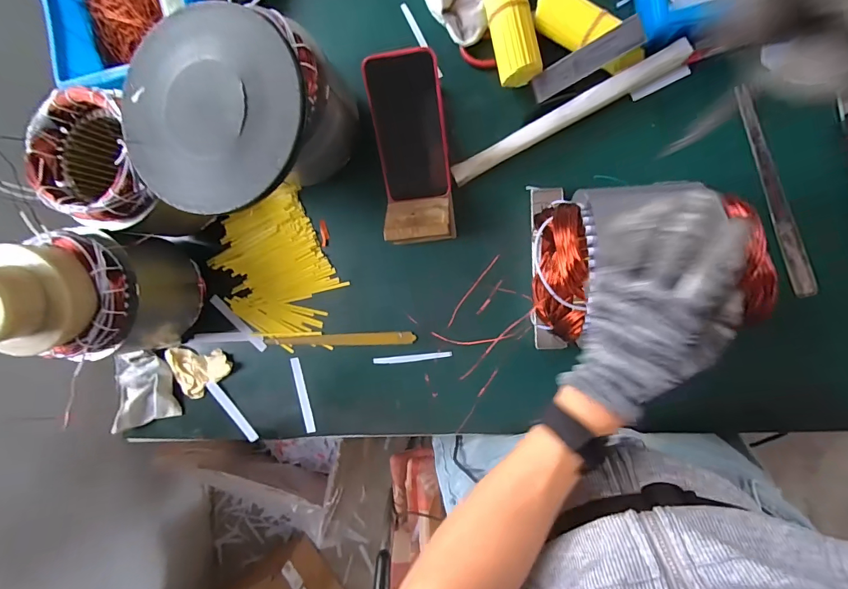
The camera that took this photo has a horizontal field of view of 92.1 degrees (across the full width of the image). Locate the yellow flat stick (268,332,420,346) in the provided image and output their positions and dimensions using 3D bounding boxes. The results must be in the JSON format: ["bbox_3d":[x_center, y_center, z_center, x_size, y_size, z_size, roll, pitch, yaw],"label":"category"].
[{"bbox_3d":[-0.119,0.065,0.578,0.214,0.007,0.018,-3,93,9],"label":"yellow flat stick"}]

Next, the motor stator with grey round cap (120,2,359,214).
[{"bbox_3d":[-0.198,-0.186,0.478,0.193,0.176,0.189,0,93,9],"label":"motor stator with grey round cap"}]

